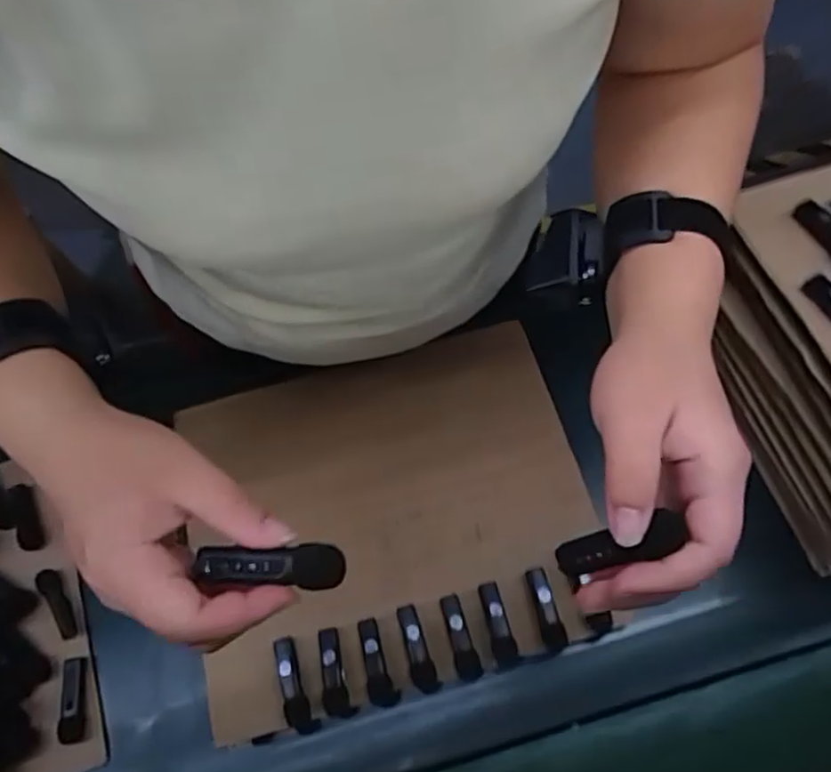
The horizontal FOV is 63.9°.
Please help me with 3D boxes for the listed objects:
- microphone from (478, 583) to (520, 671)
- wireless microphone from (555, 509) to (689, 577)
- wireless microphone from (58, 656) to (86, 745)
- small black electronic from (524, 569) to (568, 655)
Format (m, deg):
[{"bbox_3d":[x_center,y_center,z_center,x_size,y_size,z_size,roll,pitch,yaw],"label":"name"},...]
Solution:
[{"bbox_3d":[0.067,0.195,0.540,0.020,0.011,0.068,-13,69,-3],"label":"microphone"},{"bbox_3d":[0.087,0.071,0.295,0.062,0.010,0.017,-30,63,38],"label":"wireless microphone"},{"bbox_3d":[-0.283,0.261,0.554,0.015,0.020,0.063,-8,69,-1],"label":"wireless microphone"},{"bbox_3d":[0.106,0.183,0.546,0.019,0.007,0.064,-15,69,-4],"label":"small black electronic"}]

